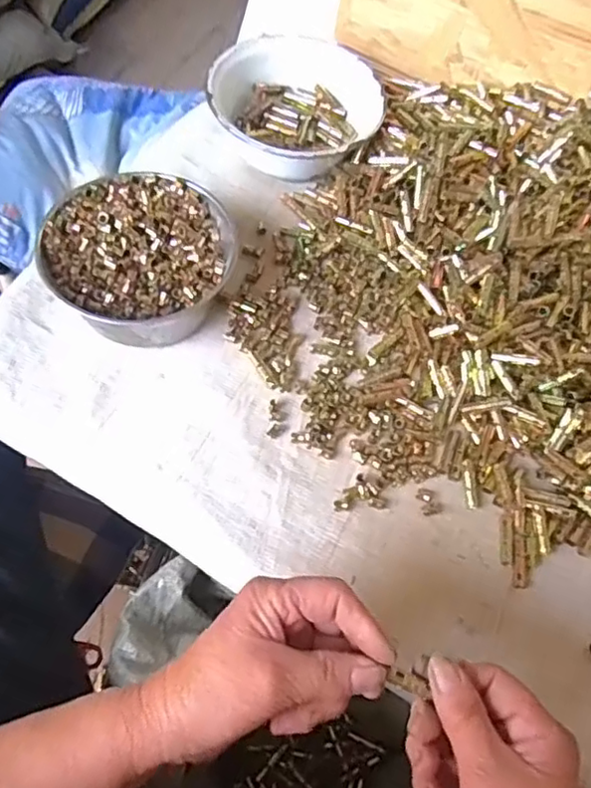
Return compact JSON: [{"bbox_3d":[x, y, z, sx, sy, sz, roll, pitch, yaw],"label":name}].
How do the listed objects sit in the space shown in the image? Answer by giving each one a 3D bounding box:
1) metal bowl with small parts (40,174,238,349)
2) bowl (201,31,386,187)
[{"bbox_3d":[-0.133,-0.118,0.539,0.138,0.063,0.148,1,64,-3],"label":"metal bowl with small parts"},{"bbox_3d":[-0.003,-0.288,0.647,0.169,0.074,0.163,1,64,-3],"label":"bowl"}]

